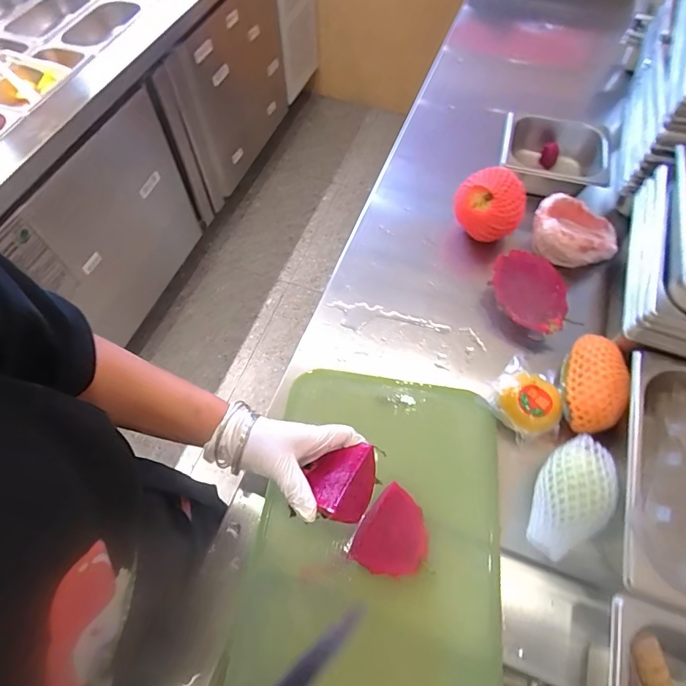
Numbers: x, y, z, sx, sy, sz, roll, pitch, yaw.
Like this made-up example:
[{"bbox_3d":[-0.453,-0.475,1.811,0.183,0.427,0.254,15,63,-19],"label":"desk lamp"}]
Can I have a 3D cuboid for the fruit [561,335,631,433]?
[{"bbox_3d":[0.306,0.045,0.526,0.064,0.052,0.126,16,63,9],"label":"fruit"}]

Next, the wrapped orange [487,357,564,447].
[{"bbox_3d":[0.226,0.073,0.537,0.071,0.050,0.097,-30,66,-15],"label":"wrapped orange"}]

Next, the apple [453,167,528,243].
[{"bbox_3d":[0.222,-0.212,0.668,0.099,0.098,0.096,2,61,1],"label":"apple"}]

